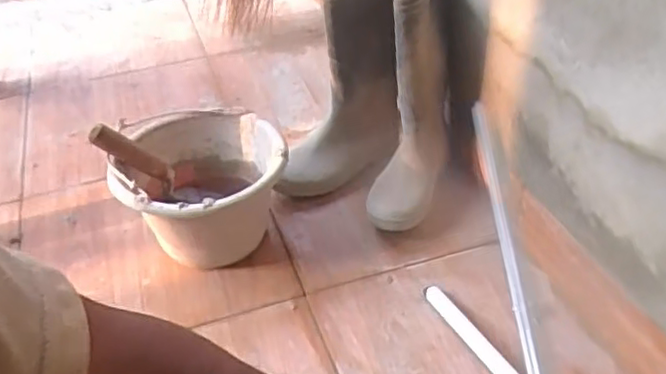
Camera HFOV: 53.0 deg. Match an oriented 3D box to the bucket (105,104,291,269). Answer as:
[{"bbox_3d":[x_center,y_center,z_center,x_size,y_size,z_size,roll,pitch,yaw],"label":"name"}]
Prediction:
[{"bbox_3d":[-0.187,0.012,1.001,0.235,0.178,0.227,-3,40,2],"label":"bucket"}]

